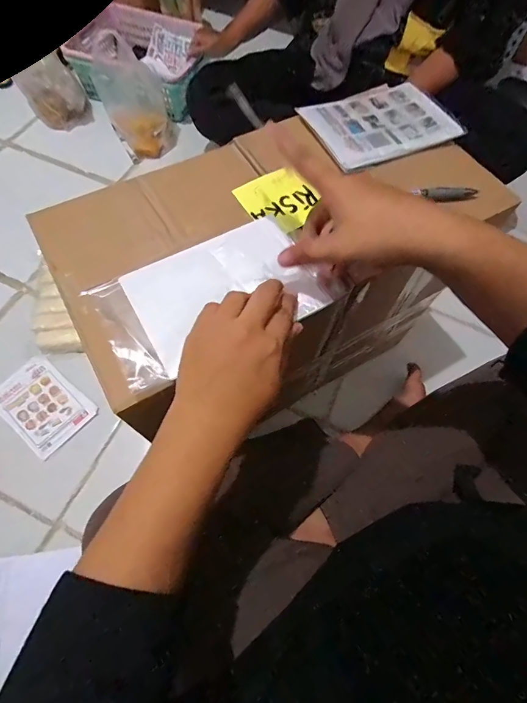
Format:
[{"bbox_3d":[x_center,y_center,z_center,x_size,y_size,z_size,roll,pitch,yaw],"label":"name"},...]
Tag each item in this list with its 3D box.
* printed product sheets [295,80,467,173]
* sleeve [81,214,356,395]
[{"bbox_3d":[0.129,-0.262,0.412,0.152,0.009,0.121,-21,64,-12],"label":"printed product sheets"},{"bbox_3d":[-0.044,-0.048,0.310,0.185,0.007,0.113,-29,69,-12],"label":"sleeve"}]

